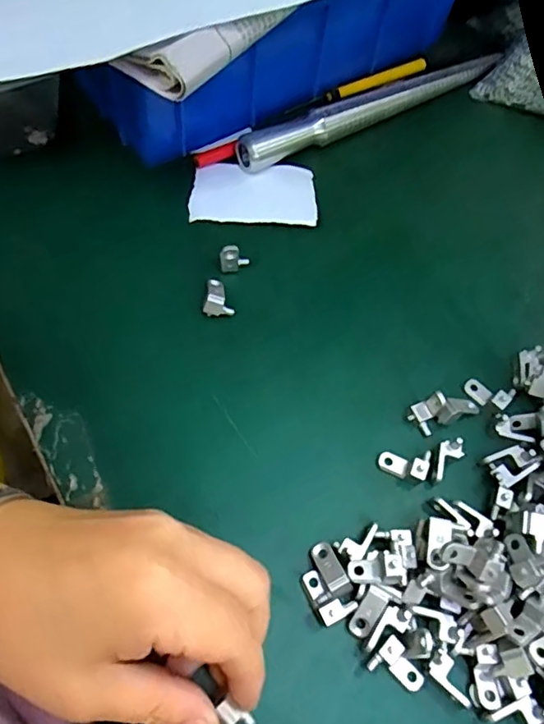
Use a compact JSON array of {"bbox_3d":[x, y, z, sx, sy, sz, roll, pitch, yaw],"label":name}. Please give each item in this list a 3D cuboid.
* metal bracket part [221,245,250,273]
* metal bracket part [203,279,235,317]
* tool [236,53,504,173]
[{"bbox_3d":[-0.021,-0.061,0.317,0.018,0.023,0.006,-17,65,-13],"label":"metal bracket part"},{"bbox_3d":[-0.029,-0.037,0.313,0.017,0.013,0.023,6,62,-1],"label":"metal bracket part"},{"bbox_3d":[0.075,-0.178,0.383,0.217,0.023,0.019,-27,68,-17],"label":"tool"}]

